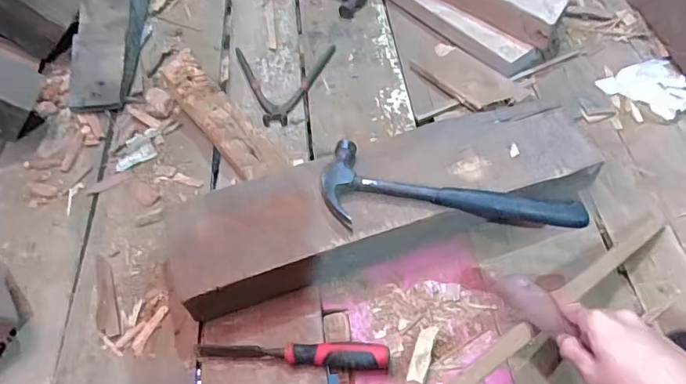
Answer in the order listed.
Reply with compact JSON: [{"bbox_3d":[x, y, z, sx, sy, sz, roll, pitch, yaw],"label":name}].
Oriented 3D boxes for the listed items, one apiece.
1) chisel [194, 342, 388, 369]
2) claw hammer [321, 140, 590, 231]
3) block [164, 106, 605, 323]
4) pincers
[{"bbox_3d":[-0.065,0.197,0.601,0.238,0.043,0.027,2,56,6],"label":"chisel"},{"bbox_3d":[0.131,-0.006,0.621,0.312,0.027,0.116,2,56,6],"label":"claw hammer"},{"bbox_3d":[0.056,0.018,0.680,0.567,0.100,0.166,-18,56,-8],"label":"block"},{"bbox_3d":[-0.107,-0.196,0.879,0.183,0.021,0.198,-3,55,2],"label":"pincers"}]

